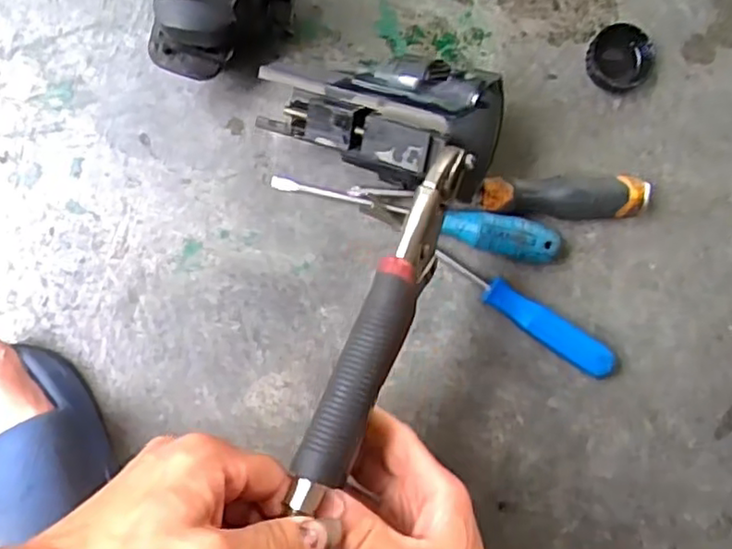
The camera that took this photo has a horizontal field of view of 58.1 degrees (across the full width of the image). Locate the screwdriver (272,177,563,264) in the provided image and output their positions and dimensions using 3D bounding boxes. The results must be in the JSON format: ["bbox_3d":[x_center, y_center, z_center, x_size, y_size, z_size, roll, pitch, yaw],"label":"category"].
[{"bbox_3d":[0.033,-0.040,0.448,0.197,0.030,0.026,13,88,-3],"label":"screwdriver"}]

